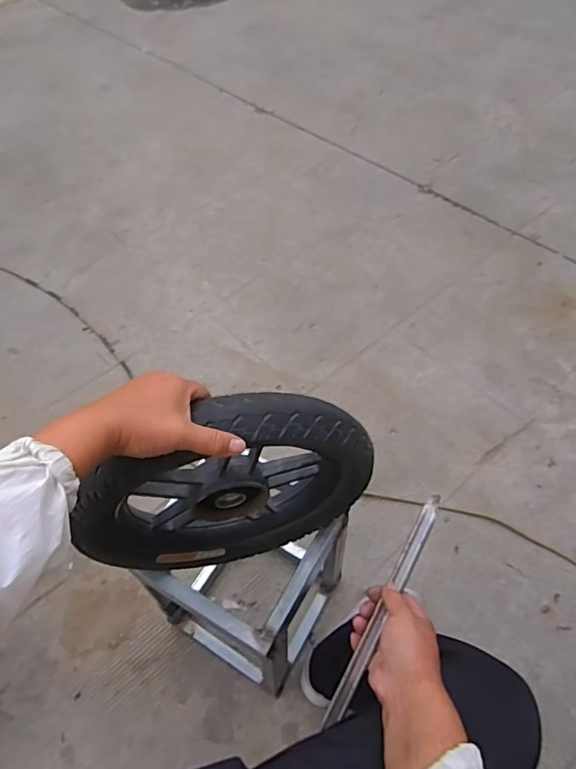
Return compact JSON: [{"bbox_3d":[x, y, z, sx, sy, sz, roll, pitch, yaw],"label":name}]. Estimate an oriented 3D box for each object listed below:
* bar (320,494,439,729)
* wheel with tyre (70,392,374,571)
[{"bbox_3d":[0.107,0.241,0.566,0.019,0.017,0.263,25,77,19],"label":"bar"},{"bbox_3d":[-0.063,0.123,0.599,0.312,0.325,0.070,-13,53,-9],"label":"wheel with tyre"}]

